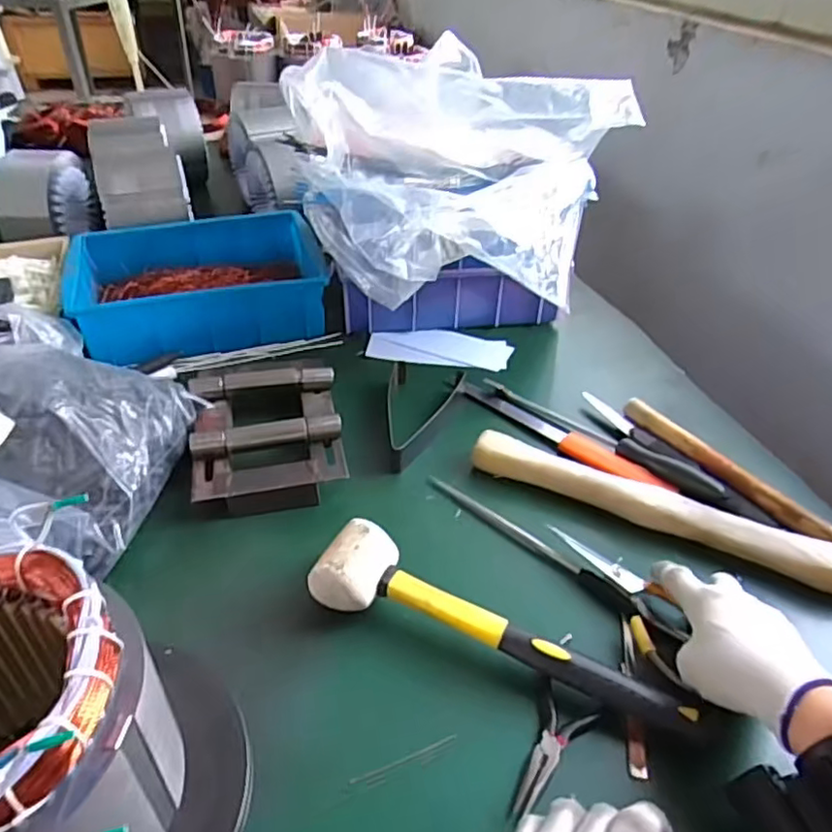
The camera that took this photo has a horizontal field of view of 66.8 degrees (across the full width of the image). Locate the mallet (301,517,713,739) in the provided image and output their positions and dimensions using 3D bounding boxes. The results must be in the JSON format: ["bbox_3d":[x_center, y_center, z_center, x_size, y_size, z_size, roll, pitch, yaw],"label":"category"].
[{"bbox_3d":[0.059,0.152,0.454,0.281,0.057,0.067,15,41,16],"label":"mallet"}]

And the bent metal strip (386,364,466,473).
[{"bbox_3d":[-0.011,-0.007,0.652,0.076,0.030,0.148,17,42,17],"label":"bent metal strip"}]

